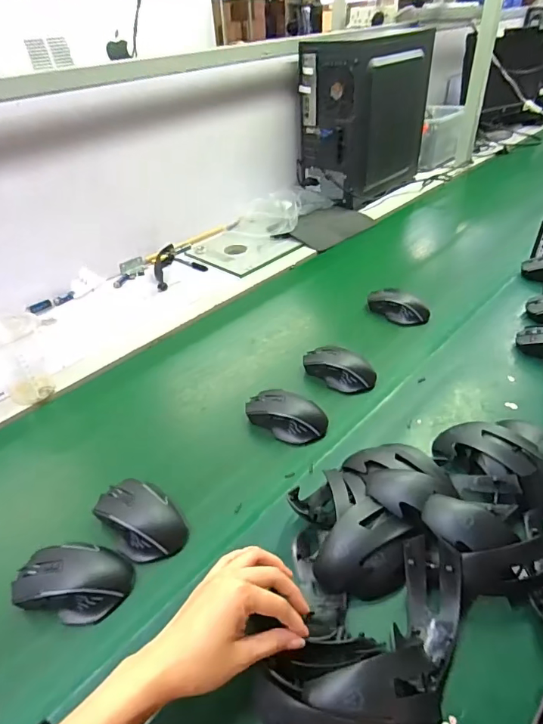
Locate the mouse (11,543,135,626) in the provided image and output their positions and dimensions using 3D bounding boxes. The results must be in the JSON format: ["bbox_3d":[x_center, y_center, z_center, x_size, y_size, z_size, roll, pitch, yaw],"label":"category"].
[{"bbox_3d":[-0.205,0.224,0.465,0.113,0.041,0.066,2,39,7],"label":"mouse"}]

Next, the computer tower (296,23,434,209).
[{"bbox_3d":[0.261,-0.685,1.270,0.195,0.380,0.374,28,49,33],"label":"computer tower"}]

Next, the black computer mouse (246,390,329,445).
[{"bbox_3d":[0.019,0.077,0.636,0.114,0.040,0.058,16,43,22],"label":"black computer mouse"}]

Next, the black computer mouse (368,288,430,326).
[{"bbox_3d":[0.234,-0.105,0.840,0.060,0.036,0.114,-31,47,-30],"label":"black computer mouse"}]

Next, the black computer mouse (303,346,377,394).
[{"bbox_3d":[0.107,0.010,0.712,0.113,0.039,0.060,22,46,28],"label":"black computer mouse"}]

